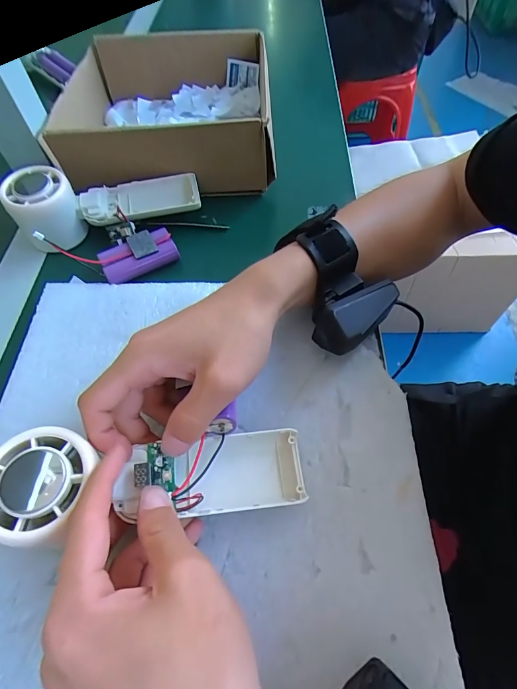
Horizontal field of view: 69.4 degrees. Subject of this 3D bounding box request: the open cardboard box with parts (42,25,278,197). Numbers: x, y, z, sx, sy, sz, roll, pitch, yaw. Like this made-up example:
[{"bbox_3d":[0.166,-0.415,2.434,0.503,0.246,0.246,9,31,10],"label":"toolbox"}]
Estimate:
[{"bbox_3d":[-0.102,-0.268,0.417,0.212,0.075,0.240,-6,59,0],"label":"open cardboard box with parts"}]

